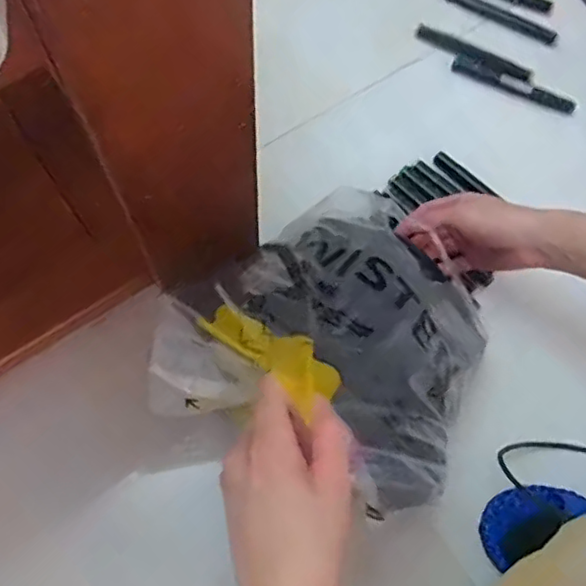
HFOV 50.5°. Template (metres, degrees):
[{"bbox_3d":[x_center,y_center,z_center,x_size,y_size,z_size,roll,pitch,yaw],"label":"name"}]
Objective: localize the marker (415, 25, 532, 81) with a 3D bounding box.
[{"bbox_3d":[0.219,-0.293,0.756,0.145,0.010,0.021,28,73,8],"label":"marker"}]

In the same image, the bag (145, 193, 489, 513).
[{"bbox_3d":[0.029,0.045,0.470,0.207,0.100,0.311,52,40,-2],"label":"bag"}]

